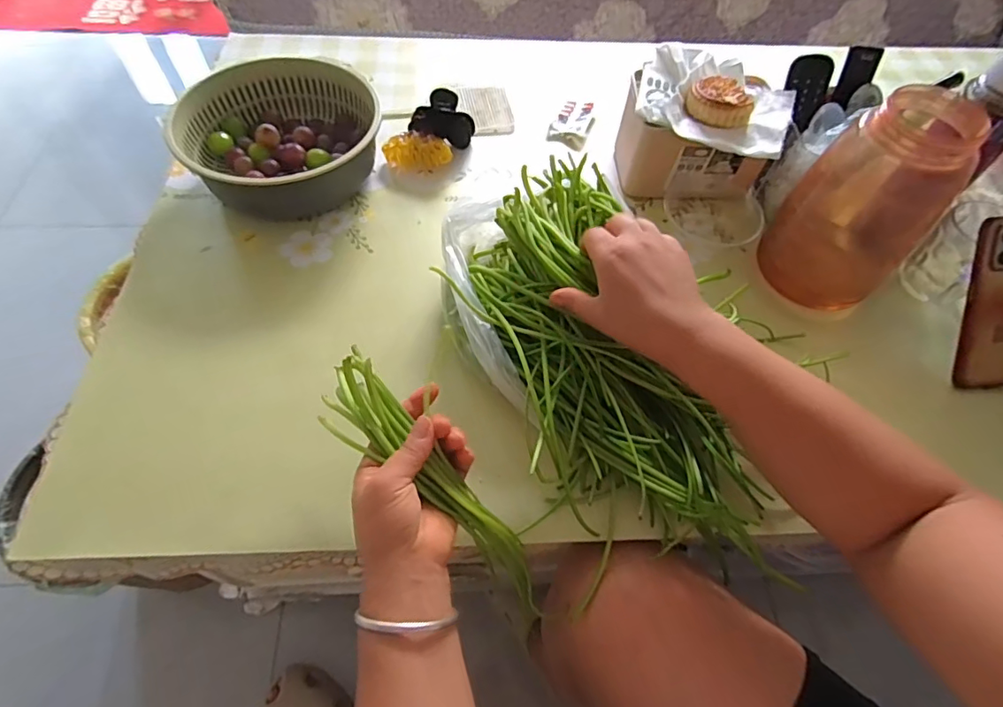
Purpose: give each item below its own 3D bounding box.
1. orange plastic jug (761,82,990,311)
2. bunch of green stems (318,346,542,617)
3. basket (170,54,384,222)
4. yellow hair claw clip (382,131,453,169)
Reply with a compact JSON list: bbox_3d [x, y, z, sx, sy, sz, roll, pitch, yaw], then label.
[{"bbox_3d":[0.353,-0.147,0.494,0.123,0.173,0.113,-38,67,-23],"label":"orange plastic jug"},{"bbox_3d":[-0.049,0.110,0.400,0.048,0.042,0.249,-42,95,-24],"label":"bunch of green stems"},{"bbox_3d":[-0.249,-0.245,0.595,0.209,0.073,0.183,-3,58,-5],"label":"basket"},{"bbox_3d":[-0.103,-0.249,0.632,0.080,0.027,0.035,-6,59,-6],"label":"yellow hair claw clip"}]

